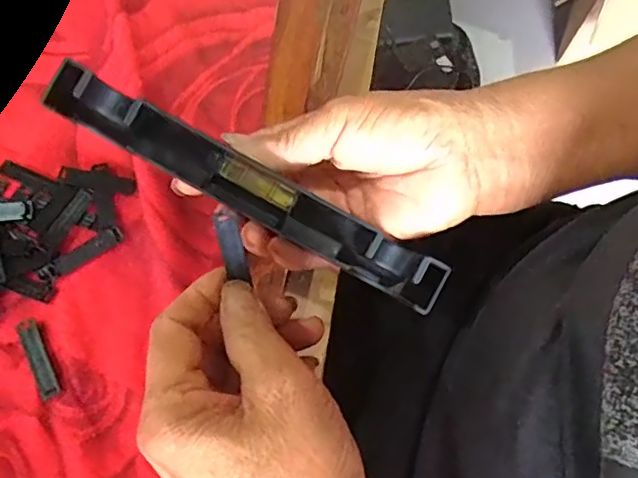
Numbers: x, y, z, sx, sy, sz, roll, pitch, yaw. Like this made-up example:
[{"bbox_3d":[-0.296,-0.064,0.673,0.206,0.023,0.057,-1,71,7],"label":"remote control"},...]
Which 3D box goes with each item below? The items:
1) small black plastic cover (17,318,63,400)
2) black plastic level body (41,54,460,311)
[{"bbox_3d":[-0.153,0.064,0.314,0.012,0.004,0.046,-26,72,-9],"label":"small black plastic cover"},{"bbox_3d":[-0.032,-0.024,0.284,0.205,0.025,0.023,29,71,-4],"label":"black plastic level body"}]

